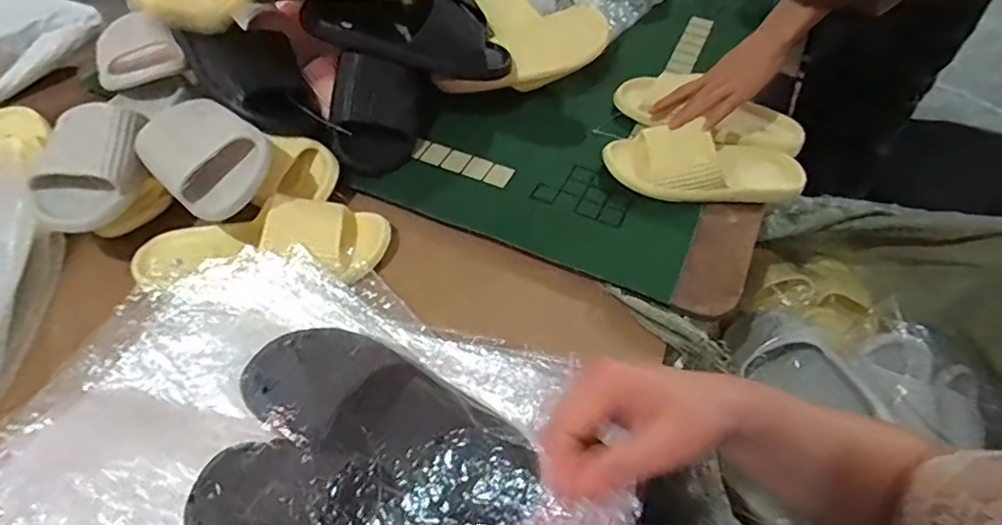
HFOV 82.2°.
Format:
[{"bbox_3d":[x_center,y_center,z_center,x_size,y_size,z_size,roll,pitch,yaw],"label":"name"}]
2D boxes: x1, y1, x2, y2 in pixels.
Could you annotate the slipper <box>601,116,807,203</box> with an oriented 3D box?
[{"bbox_3d":[0.255,-0.121,0.711,0.242,0.060,0.093,10,52,5],"label":"slipper"}]

